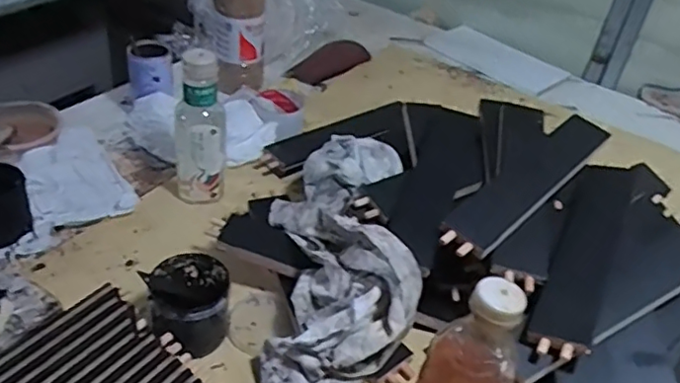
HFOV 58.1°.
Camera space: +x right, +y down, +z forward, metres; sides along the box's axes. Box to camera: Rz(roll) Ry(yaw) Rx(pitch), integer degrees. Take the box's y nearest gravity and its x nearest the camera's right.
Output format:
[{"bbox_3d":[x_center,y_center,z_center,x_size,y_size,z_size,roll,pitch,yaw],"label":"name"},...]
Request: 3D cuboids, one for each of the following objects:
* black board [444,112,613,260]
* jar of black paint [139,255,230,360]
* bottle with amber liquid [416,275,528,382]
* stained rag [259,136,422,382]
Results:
[{"bbox_3d":[0.218,-0.013,0.707,0.061,0.019,0.304,32,49,32],"label":"black board"},{"bbox_3d":[-0.152,0.118,0.625,0.079,0.073,0.080,5,39,-4],"label":"jar of black paint"},{"bbox_3d":[0.095,0.162,0.516,0.083,0.202,0.064,25,42,19],"label":"bottle with amber liquid"},{"bbox_3d":[-0.002,0.055,0.689,0.154,0.106,0.425,6,39,-3],"label":"stained rag"}]

